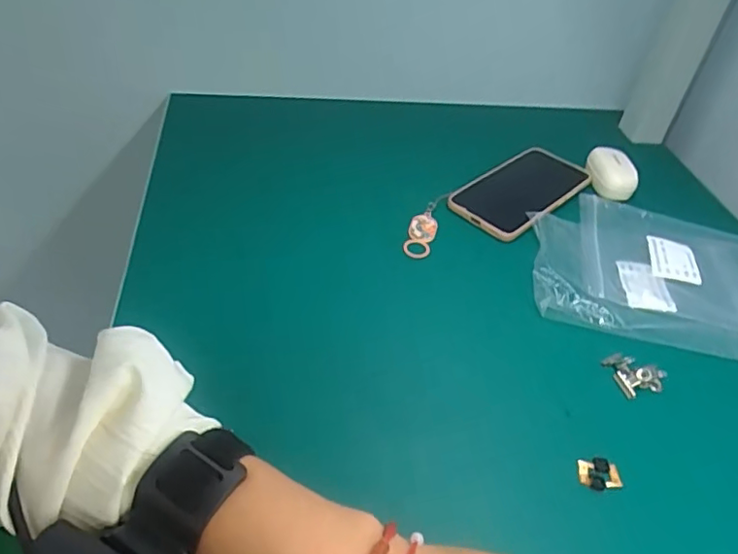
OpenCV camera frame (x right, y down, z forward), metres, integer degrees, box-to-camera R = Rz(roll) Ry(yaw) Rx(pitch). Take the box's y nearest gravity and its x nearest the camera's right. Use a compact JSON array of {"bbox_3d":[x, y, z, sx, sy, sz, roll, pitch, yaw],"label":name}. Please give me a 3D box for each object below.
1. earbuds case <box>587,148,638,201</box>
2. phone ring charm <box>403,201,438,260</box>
[{"bbox_3d":[0.254,-0.113,0.606,0.038,0.028,0.064,-1,43,-9],"label":"earbuds case"},{"bbox_3d":[0.051,-0.046,0.527,0.025,0.011,0.081,16,43,9],"label":"phone ring charm"}]

